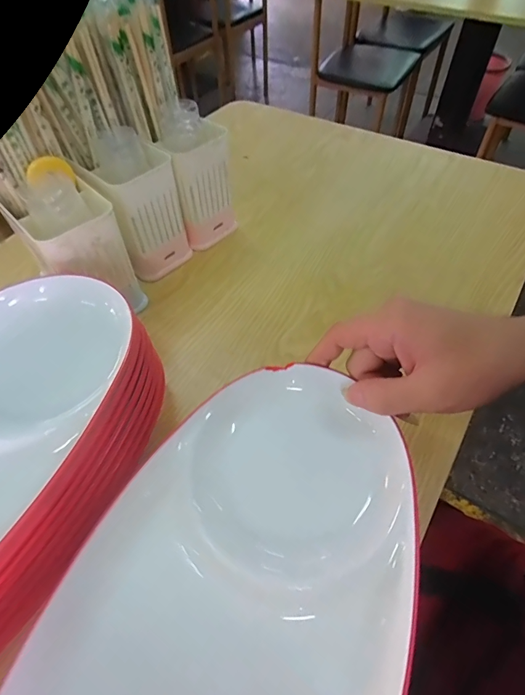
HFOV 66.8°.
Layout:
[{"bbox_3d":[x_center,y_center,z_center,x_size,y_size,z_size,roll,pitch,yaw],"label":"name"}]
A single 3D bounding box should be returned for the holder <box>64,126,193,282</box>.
[{"bbox_3d":[-0.143,-0.160,0.455,0.095,0.135,0.084,37,65,24],"label":"holder"}]

